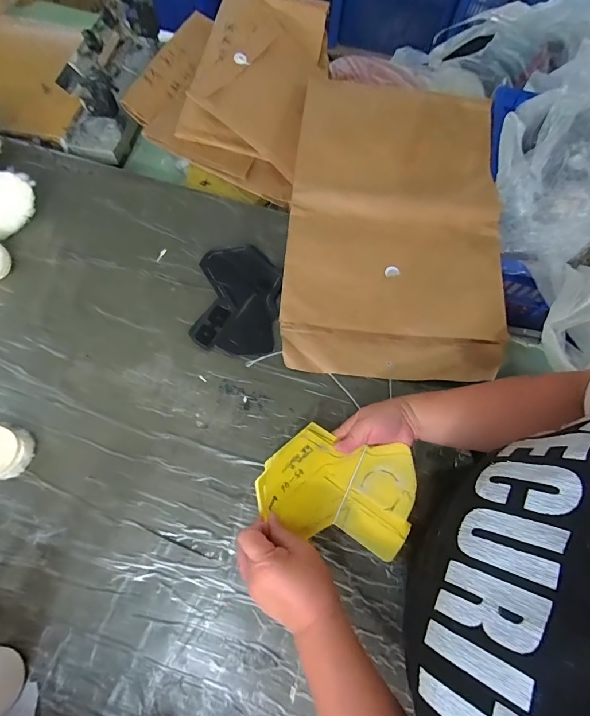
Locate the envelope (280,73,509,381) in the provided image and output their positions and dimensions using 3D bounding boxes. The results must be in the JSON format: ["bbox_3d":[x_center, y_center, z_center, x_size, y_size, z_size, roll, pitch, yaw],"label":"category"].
[{"bbox_3d":[0.173,-0.240,0.629,0.351,0.080,0.547,5,68,3],"label":"envelope"}]

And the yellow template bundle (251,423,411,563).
[{"bbox_3d":[0.050,0.156,0.457,0.189,0.044,0.128,14,69,6],"label":"yellow template bundle"}]

